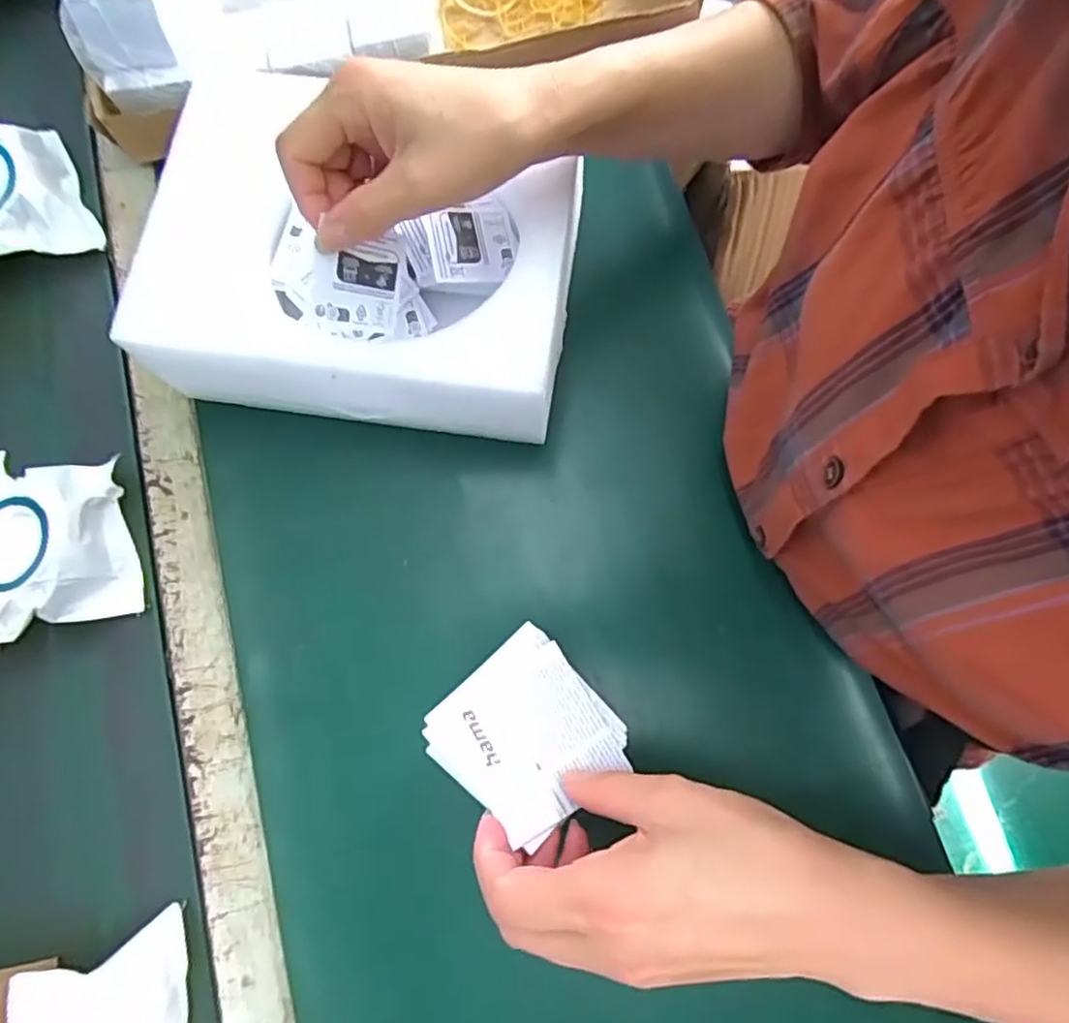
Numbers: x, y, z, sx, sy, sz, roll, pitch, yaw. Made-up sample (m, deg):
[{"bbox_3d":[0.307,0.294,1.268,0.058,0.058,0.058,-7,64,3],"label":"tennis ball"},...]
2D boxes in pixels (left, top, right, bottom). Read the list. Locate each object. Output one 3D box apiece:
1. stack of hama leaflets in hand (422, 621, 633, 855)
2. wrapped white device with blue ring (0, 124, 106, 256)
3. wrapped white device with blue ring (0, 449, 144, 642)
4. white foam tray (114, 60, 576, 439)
[{"bbox_3d":[-0.004,0.109,0.326,0.078,0.009,0.081,-39,71,-20],"label":"stack of hama leaflets in hand"},{"bbox_3d":[-0.358,-0.221,0.445,0.077,0.043,0.096,-23,76,-4],"label":"wrapped white device with blue ring"},{"bbox_3d":[-0.288,0.018,0.388,0.075,0.043,0.100,-14,76,-2],"label":"wrapped white device with blue ring"},{"bbox_3d":[-0.102,-0.150,0.397,0.253,0.091,0.186,12,76,5],"label":"white foam tray"}]

